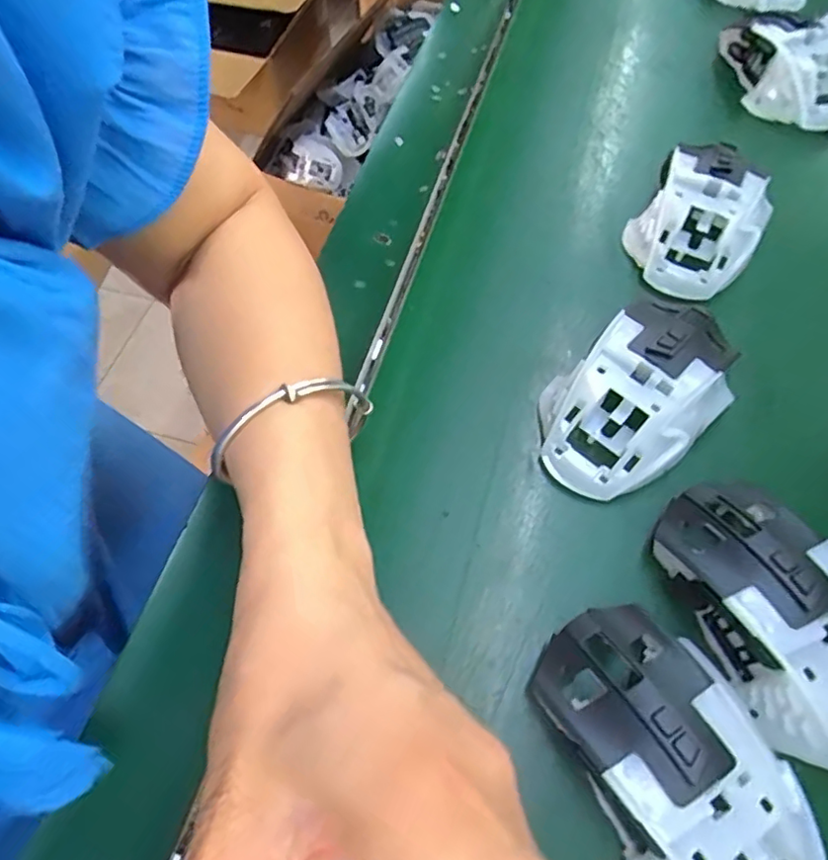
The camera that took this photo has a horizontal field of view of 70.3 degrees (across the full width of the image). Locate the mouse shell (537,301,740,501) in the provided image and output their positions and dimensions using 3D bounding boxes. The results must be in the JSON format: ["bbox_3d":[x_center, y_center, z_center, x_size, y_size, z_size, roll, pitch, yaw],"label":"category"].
[{"bbox_3d":[0.106,-0.019,0.274,0.110,0.040,0.067,-35,66,-16],"label":"mouse shell"}]

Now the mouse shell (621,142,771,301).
[{"bbox_3d":[0.160,-0.115,0.325,0.072,0.039,0.096,29,66,16],"label":"mouse shell"}]

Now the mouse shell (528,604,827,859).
[{"bbox_3d":[0.088,0.116,0.200,0.065,0.036,0.113,-27,64,-12],"label":"mouse shell"}]

